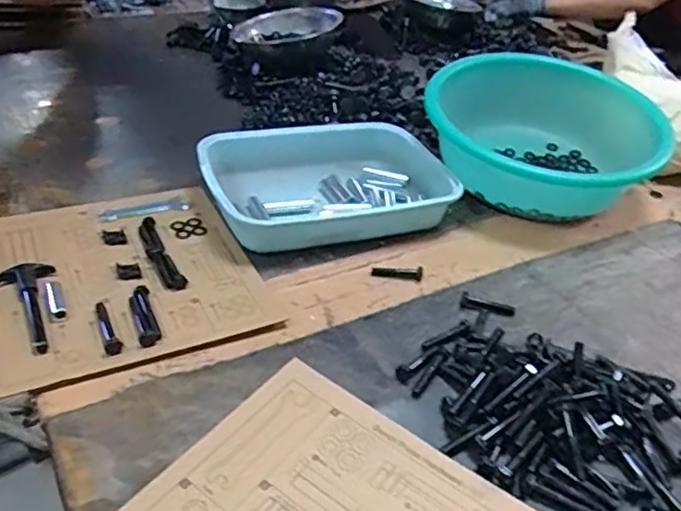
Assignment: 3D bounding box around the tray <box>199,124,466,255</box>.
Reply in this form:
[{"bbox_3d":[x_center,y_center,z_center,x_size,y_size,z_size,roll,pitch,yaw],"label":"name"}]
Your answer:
[{"bbox_3d":[-0.010,-0.099,0.824,0.327,0.072,0.213,-10,38,-23],"label":"tray"}]

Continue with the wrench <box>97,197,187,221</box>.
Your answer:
[{"bbox_3d":[-0.243,-0.055,0.769,0.102,0.009,0.026,-13,40,-26],"label":"wrench"}]

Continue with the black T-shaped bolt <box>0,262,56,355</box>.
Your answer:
[{"bbox_3d":[-0.302,0.047,0.611,0.054,0.012,0.136,-15,41,-29],"label":"black T-shaped bolt"}]

